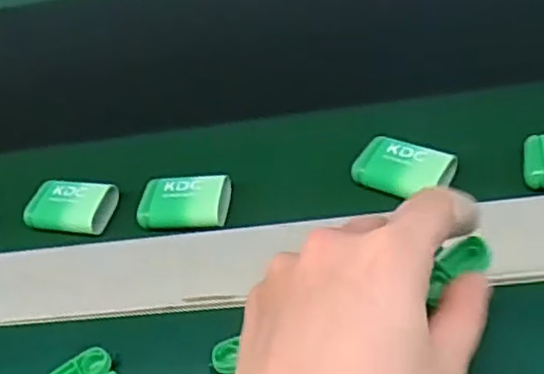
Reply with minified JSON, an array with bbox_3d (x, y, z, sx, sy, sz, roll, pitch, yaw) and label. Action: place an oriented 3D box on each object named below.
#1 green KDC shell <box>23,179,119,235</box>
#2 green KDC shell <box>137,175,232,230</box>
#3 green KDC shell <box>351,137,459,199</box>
[{"bbox_3d":[-0.123,0.011,0.430,0.049,0.016,0.034,9,45,17],"label":"green KDC shell"},{"bbox_3d":[-0.051,0.009,0.412,0.050,0.017,0.035,4,44,13],"label":"green KDC shell"},{"bbox_3d":[0.072,-0.010,0.391,0.051,0.012,0.032,20,50,27],"label":"green KDC shell"}]

